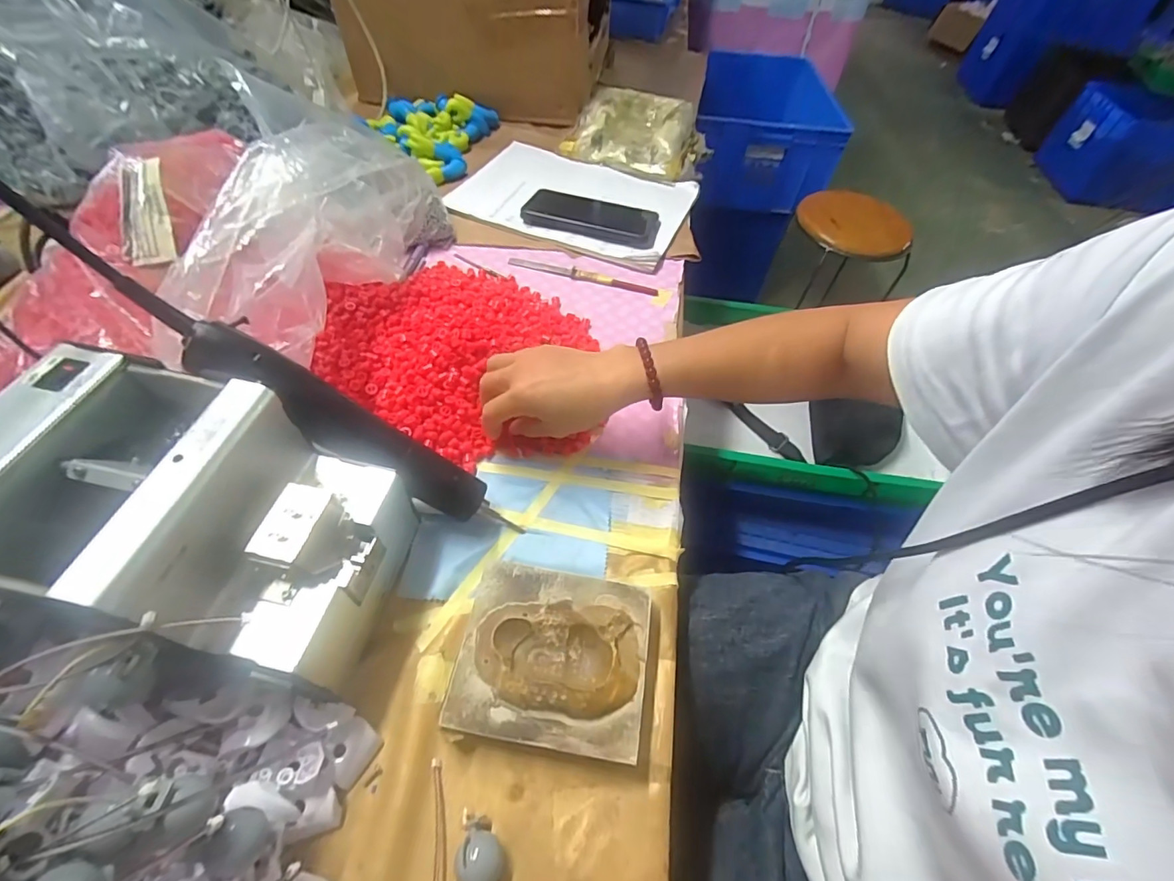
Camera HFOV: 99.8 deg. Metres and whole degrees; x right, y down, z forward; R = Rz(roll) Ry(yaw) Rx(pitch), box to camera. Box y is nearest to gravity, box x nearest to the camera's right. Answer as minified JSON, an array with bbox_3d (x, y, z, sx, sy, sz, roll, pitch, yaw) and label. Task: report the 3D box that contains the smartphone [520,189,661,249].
[{"bbox_3d":[0.008,-0.290,0.637,0.174,0.013,0.081,19,56,10],"label":"smartphone"}]

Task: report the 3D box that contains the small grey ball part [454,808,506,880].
[{"bbox_3d":[-0.055,0.222,0.257,0.023,0.019,0.049,-13,57,-14],"label":"small grey ball part"}]

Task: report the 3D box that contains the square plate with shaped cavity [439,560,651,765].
[{"bbox_3d":[-0.021,0.136,0.315,0.113,0.031,0.101,10,55,2],"label":"square plate with shaped cavity"}]

